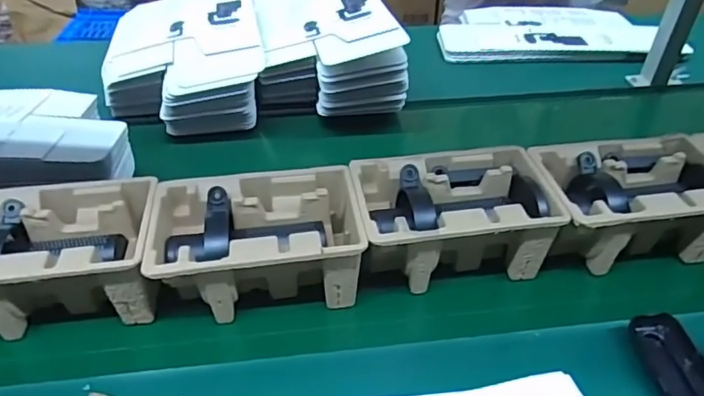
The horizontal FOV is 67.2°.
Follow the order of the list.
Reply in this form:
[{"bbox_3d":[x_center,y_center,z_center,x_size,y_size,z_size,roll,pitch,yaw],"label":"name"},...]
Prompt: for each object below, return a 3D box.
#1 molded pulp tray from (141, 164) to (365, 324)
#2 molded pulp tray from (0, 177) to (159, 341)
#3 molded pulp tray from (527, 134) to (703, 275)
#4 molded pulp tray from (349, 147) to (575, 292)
[{"bbox_3d":[-0.106,0.054,0.606,0.224,0.098,0.145,-5,38,-9],"label":"molded pulp tray"},{"bbox_3d":[-0.332,0.067,0.588,0.227,0.103,0.143,-3,38,-6],"label":"molded pulp tray"},{"bbox_3d":[0.342,0.006,0.661,0.234,0.093,0.155,-6,39,-10],"label":"molded pulp tray"},{"bbox_3d":[0.118,0.026,0.636,0.219,0.098,0.140,-5,38,-8],"label":"molded pulp tray"}]

